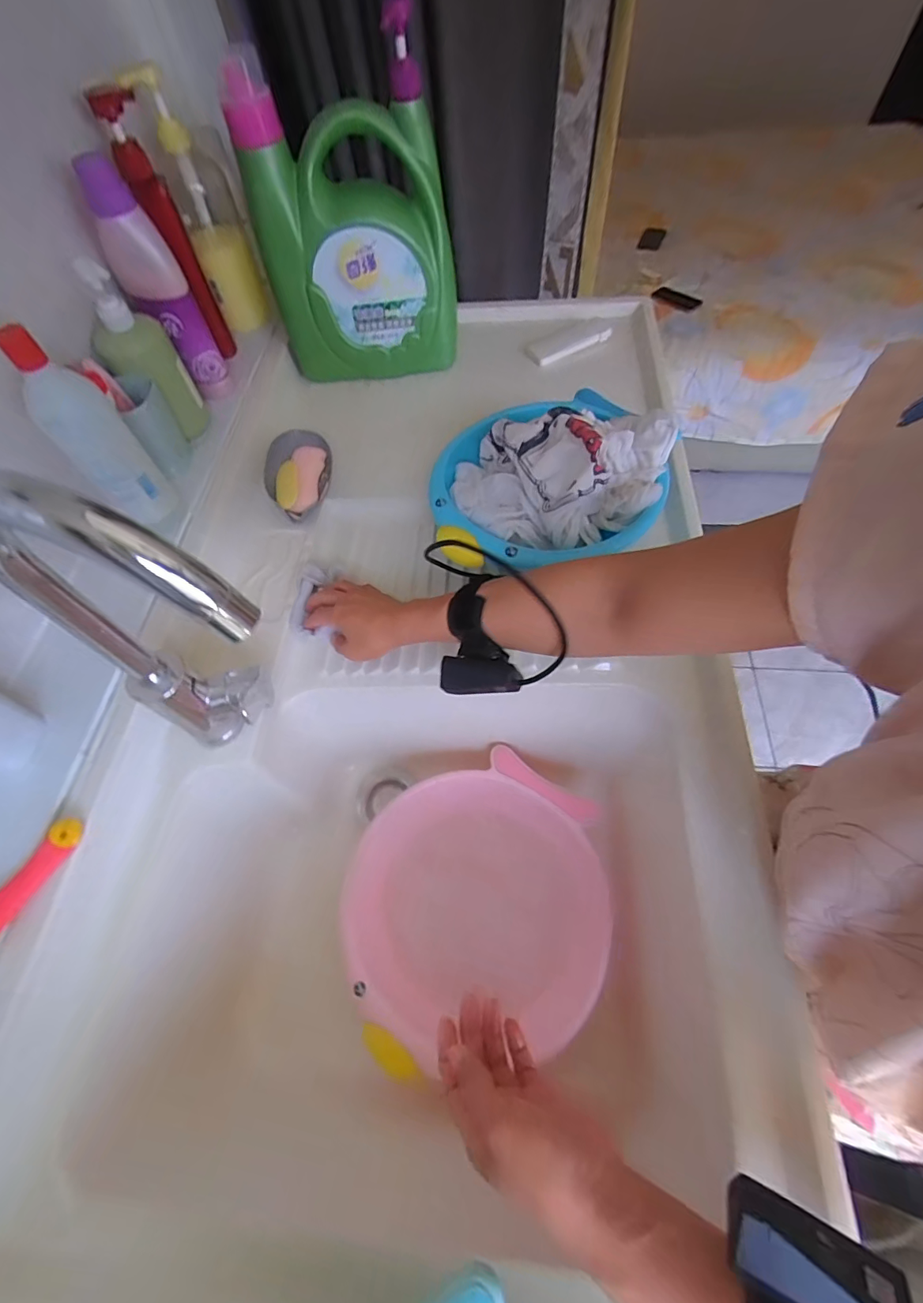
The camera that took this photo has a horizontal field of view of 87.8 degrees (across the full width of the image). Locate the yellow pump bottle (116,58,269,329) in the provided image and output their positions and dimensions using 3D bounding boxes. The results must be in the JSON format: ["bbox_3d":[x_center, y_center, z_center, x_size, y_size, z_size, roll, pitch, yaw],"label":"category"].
[{"bbox_3d":[-0.343,-0.595,0.651,0.070,0.253,0.072,-18,61,-6],"label":"yellow pump bottle"}]

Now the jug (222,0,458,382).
[{"bbox_3d":[-0.143,-0.551,0.642,0.248,0.322,0.094,-1,60,3],"label":"jug"}]

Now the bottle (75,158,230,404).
[{"bbox_3d":[-0.356,-0.421,0.570,0.063,0.228,0.045,-35,64,-15],"label":"bottle"}]

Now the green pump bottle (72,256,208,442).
[{"bbox_3d":[-0.366,-0.335,0.553,0.074,0.179,0.050,-32,63,-14],"label":"green pump bottle"}]

